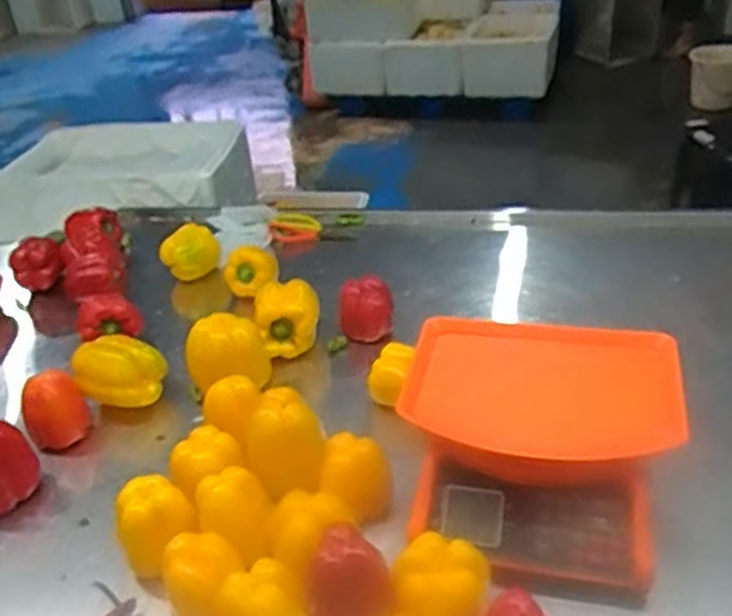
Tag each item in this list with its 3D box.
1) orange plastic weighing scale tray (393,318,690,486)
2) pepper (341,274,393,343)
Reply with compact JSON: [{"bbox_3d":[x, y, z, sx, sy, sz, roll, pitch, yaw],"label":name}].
[{"bbox_3d":[0.187,0.093,0.806,0.287,0.043,0.202,4,34,13],"label":"orange plastic weighing scale tray"},{"bbox_3d":[0.003,0.001,1.105,0.077,0.082,0.068,-3,33,3],"label":"pepper"}]

